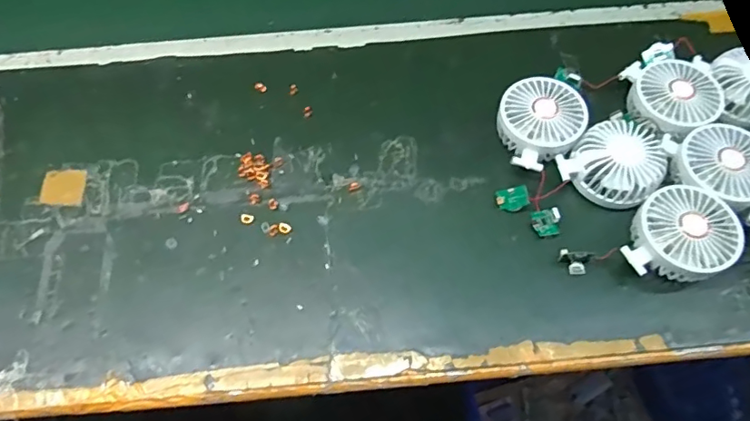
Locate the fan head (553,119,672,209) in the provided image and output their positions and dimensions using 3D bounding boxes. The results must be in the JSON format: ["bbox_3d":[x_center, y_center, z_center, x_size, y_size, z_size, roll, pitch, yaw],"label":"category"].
[{"bbox_3d":[0.250,-0.047,0.532,0.103,0.042,0.084,-33,65,-15],"label":"fan head"}]

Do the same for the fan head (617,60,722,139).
[{"bbox_3d":[0.320,-0.118,0.563,0.090,0.040,0.093,-1,61,1],"label":"fan head"}]

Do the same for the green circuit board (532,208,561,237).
[{"bbox_3d":[0.174,0.012,0.526,0.026,0.009,0.027,-13,73,14],"label":"green circuit board"}]

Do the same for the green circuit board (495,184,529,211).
[{"bbox_3d":[0.141,-0.012,0.533,0.031,0.004,0.024,-15,78,18],"label":"green circuit board"}]

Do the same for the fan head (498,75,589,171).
[{"bbox_3d":[0.178,-0.093,0.555,0.095,0.041,0.098,-20,63,-9],"label":"fan head"}]

